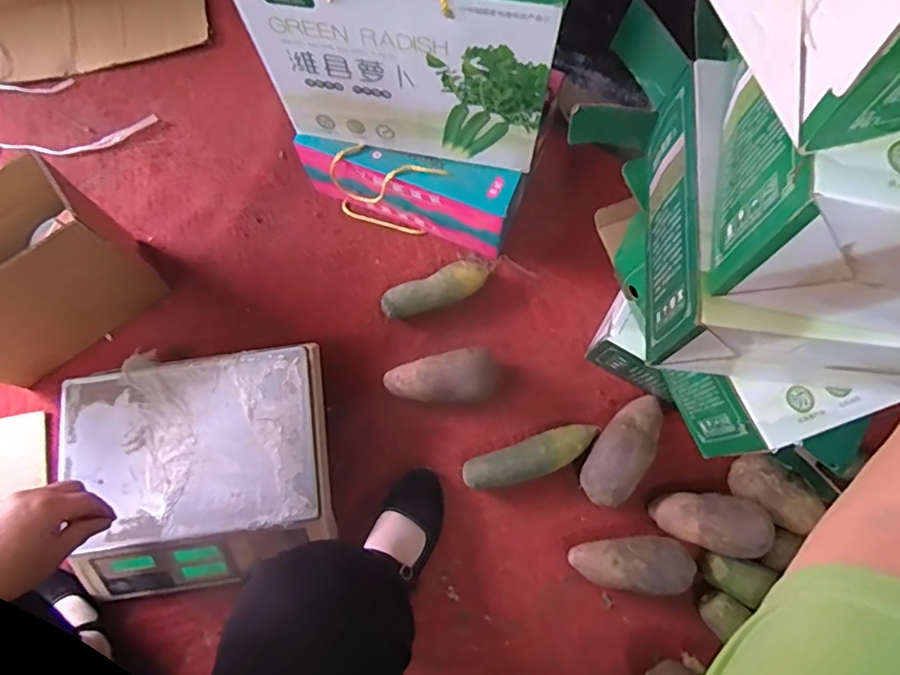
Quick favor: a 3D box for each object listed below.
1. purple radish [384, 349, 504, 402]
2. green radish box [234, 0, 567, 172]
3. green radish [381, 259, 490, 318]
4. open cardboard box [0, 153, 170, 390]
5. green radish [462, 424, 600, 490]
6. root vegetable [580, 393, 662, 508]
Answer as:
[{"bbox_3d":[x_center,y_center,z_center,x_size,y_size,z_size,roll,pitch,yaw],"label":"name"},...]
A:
[{"bbox_3d":[-0.015,0.061,0.789,0.168,0.094,0.073,-3,74,1],"label":"purple radish"},{"bbox_3d":[-0.053,-0.352,0.659,0.357,0.255,0.117,8,75,4],"label":"green radish box"},{"bbox_3d":[-0.022,-0.071,0.838,0.167,0.061,0.052,-23,75,-5],"label":"green radish"},{"bbox_3d":[-0.606,-0.070,0.764,0.295,0.250,0.141,-39,77,-9],"label":"open cardboard box"},{"bbox_3d":[0.120,0.176,0.777,0.206,0.050,0.055,-20,75,-4],"label":"green radish"},{"bbox_3d":[0.249,0.159,0.765,0.072,0.077,0.176,32,78,10],"label":"root vegetable"}]

